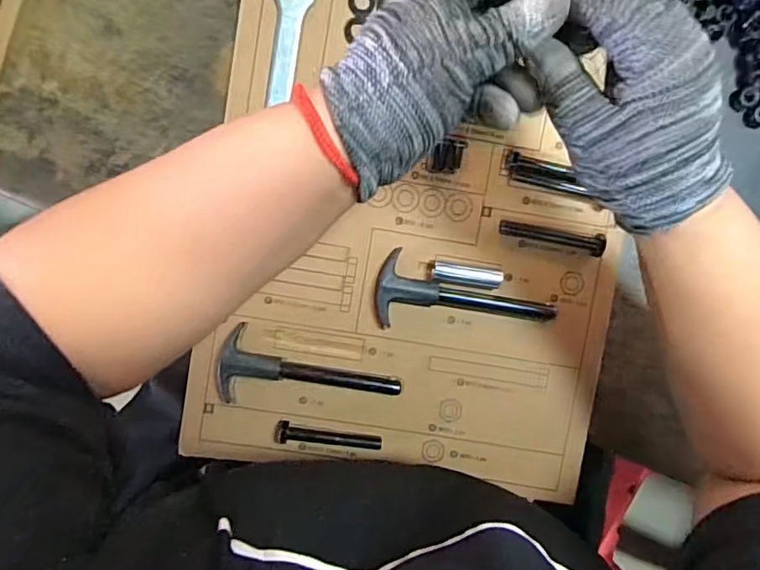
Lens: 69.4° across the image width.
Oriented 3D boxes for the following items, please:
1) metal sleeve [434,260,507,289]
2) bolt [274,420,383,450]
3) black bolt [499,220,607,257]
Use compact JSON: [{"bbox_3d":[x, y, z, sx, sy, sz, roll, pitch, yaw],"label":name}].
[{"bbox_3d":[0.065,-0.008,0.403,0.052,0.010,0.014,8,95,-3],"label":"metal sleeve"},{"bbox_3d":[-0.038,0.115,0.404,0.078,0.012,0.016,11,95,-4],"label":"bolt"},{"bbox_3d":[0.127,-0.036,0.406,0.075,0.010,0.014,13,95,9],"label":"black bolt"}]

